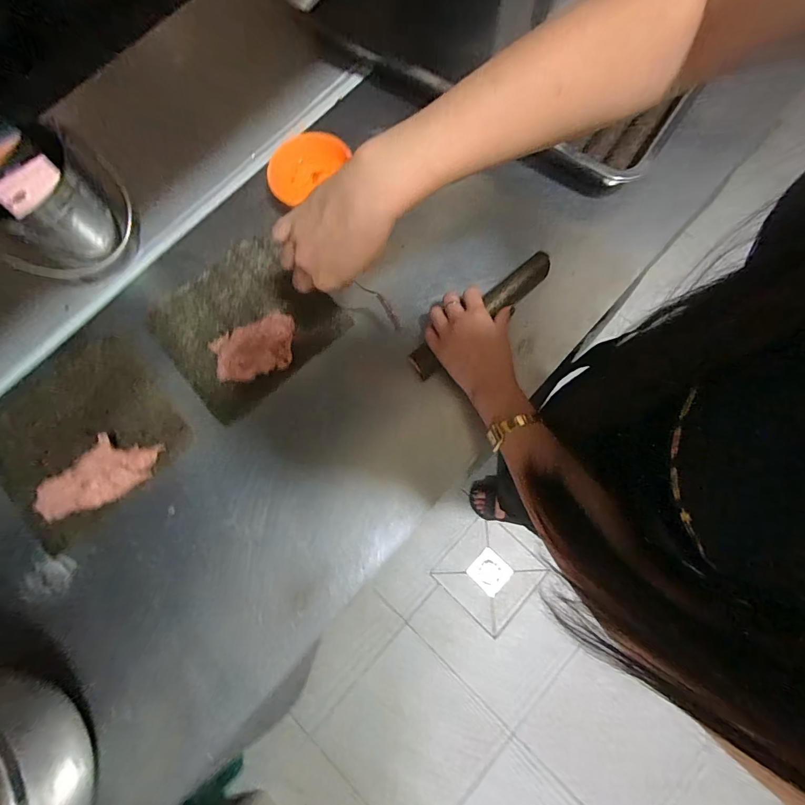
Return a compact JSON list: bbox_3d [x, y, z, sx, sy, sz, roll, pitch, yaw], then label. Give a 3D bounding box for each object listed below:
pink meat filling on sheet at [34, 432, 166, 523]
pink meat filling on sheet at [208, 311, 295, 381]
[{"bbox_3d":[-0.342,0.083,0.443,0.130,0.026,0.062,-37,78,-11],"label":"pink meat filling on sheet"},{"bbox_3d":[-0.178,-0.062,0.478,0.101,0.043,0.069,-12,75,-5],"label":"pink meat filling on sheet"}]

